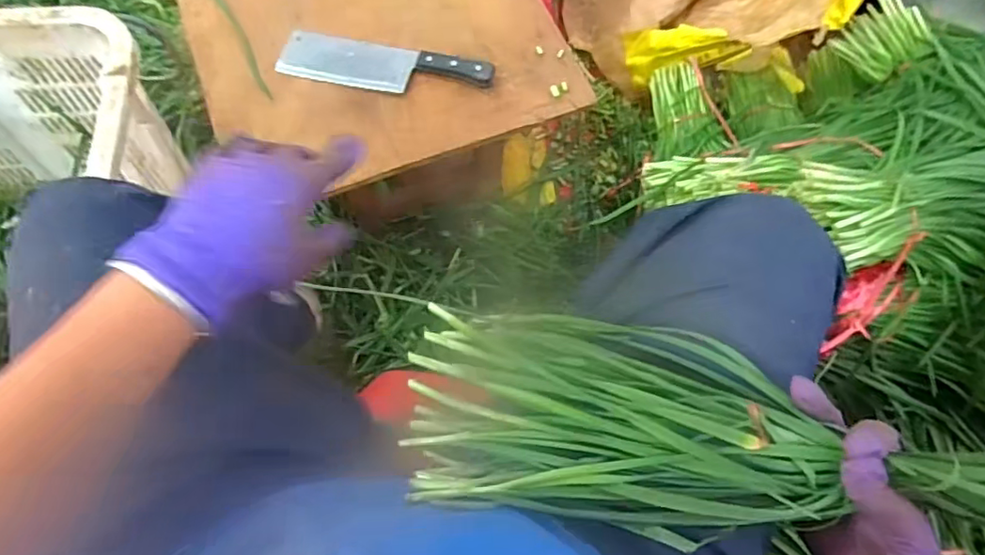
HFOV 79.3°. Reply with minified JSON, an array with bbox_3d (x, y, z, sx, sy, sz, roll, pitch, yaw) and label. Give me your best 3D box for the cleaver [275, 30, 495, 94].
[{"bbox_3d":[-0.136,-0.269,0.751,0.269,0.019,0.069,12,67,4],"label":"cleaver"}]

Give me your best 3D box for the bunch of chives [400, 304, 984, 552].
[{"bbox_3d":[0.131,0.098,0.377,0.366,0.043,0.138,8,67,9],"label":"bunch of chives"}]

